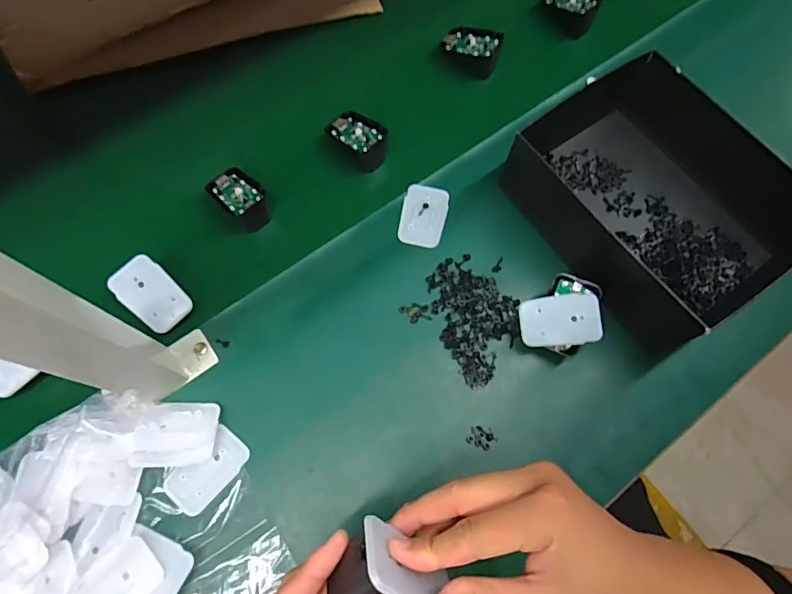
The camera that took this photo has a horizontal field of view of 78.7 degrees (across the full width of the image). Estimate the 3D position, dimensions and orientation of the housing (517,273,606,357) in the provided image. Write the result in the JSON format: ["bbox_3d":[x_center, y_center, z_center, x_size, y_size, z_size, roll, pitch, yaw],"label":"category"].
[{"bbox_3d":[0.147,0.018,0.443,0.069,0.045,0.066,0,70,-3],"label":"housing"}]

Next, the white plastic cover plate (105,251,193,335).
[{"bbox_3d":[-0.226,-0.002,0.447,0.070,0.008,0.044,47,73,-5],"label":"white plastic cover plate"}]

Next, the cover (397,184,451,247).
[{"bbox_3d":[0.029,-0.083,0.495,0.045,0.004,0.068,13,70,2],"label":"cover"}]

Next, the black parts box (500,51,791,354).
[{"bbox_3d":[0.244,-0.094,0.467,0.185,0.081,0.243,-32,75,-13],"label":"black parts box"}]

